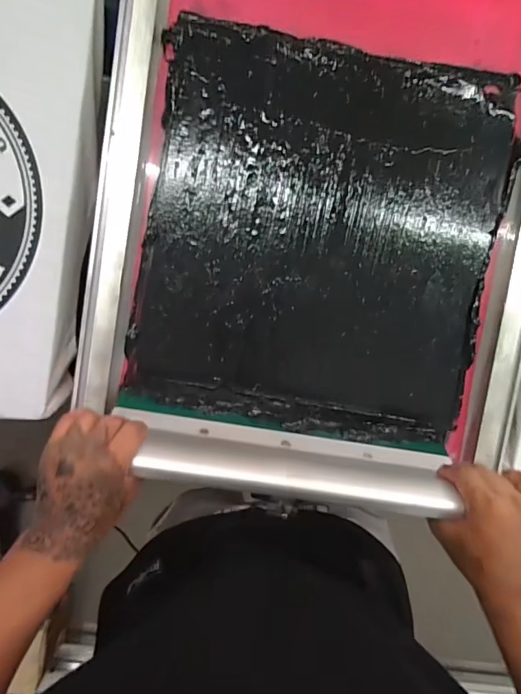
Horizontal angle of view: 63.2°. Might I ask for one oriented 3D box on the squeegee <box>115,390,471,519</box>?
[{"bbox_3d":[0.022,0.123,0.465,0.367,0.104,0.052,10,95,-2],"label":"squeegee"}]

